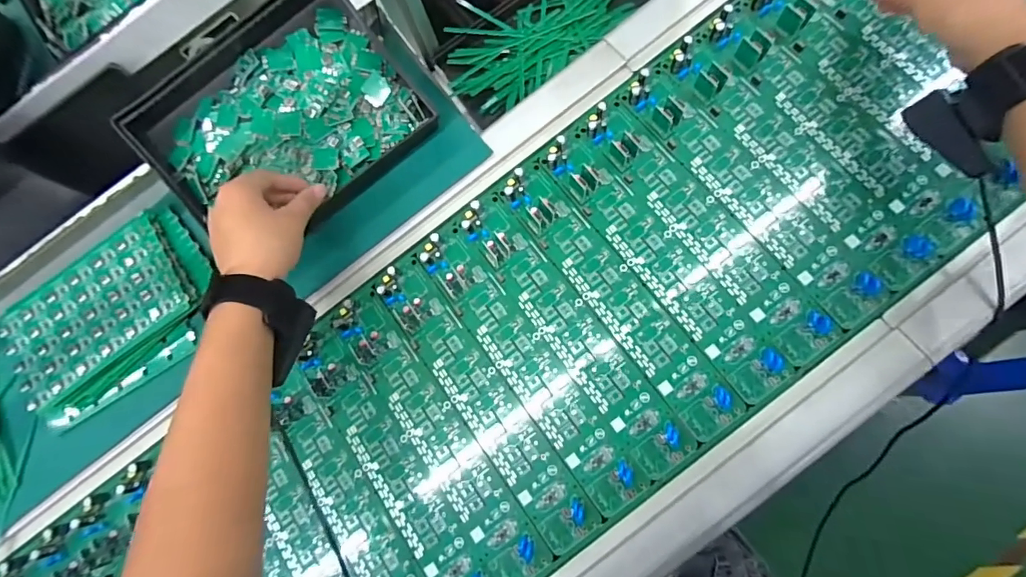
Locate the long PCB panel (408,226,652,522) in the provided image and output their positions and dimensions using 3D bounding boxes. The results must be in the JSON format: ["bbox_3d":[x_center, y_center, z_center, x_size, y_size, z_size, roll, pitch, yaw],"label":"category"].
[{"bbox_3d":[0.007,0.063,0.386,0.046,0.015,0.272,-39,79,5],"label":"long PCB panel"}]

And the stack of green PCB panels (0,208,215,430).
[{"bbox_3d":[-0.375,0.023,0.422,0.190,0.025,0.126,-39,78,5],"label":"stack of green PCB panels"}]

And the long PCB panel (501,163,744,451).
[{"bbox_3d":[0.086,0.005,0.385,0.048,0.014,0.265,-39,78,5],"label":"long PCB panel"}]

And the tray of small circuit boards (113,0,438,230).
[{"bbox_3d":[-0.204,-0.150,0.402,0.221,0.041,0.172,-38,81,0],"label":"tray of small circuit boards"}]

